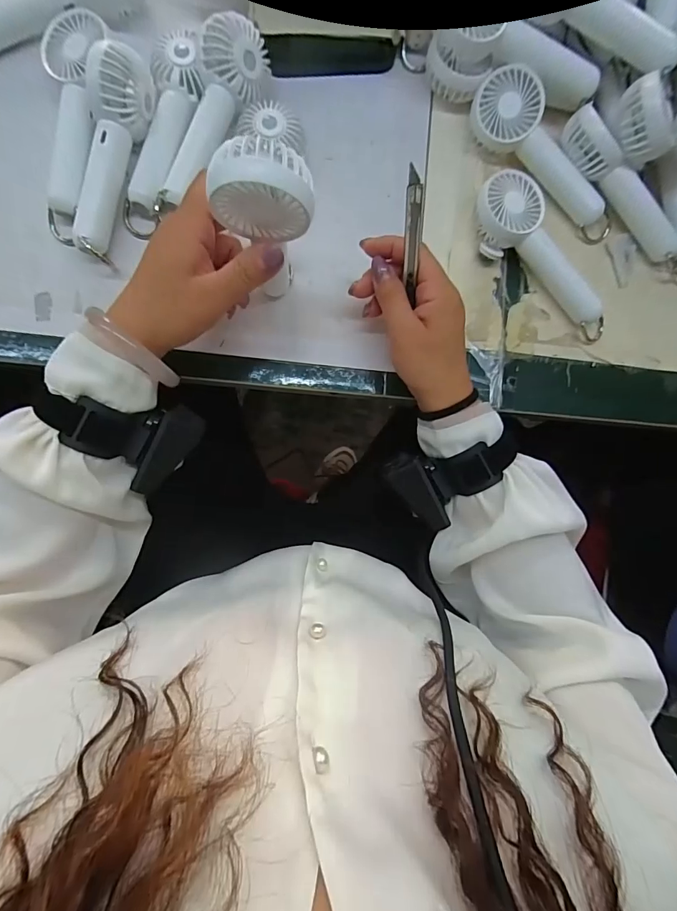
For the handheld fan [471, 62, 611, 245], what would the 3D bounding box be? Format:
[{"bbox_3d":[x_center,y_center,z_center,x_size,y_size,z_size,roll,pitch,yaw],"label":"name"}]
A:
[{"bbox_3d":[0.181,-0.255,0.356,0.165,0.037,0.053,45,84,-2],"label":"handheld fan"}]

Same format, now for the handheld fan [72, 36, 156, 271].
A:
[{"bbox_3d":[-0.176,-0.229,0.312,0.032,0.036,0.149,16,99,-4],"label":"handheld fan"}]

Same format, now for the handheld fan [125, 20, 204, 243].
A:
[{"bbox_3d":[-0.140,-0.260,0.333,0.046,0.031,0.155,13,86,-5],"label":"handheld fan"}]

